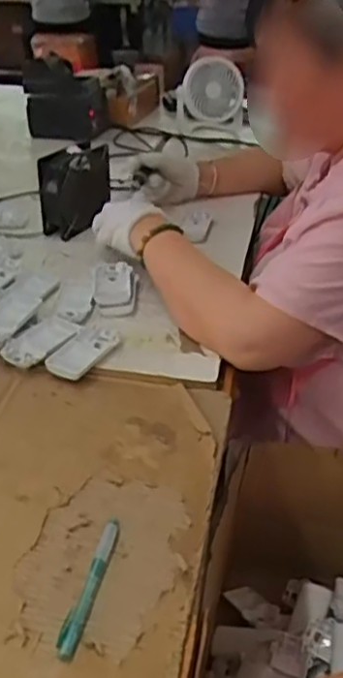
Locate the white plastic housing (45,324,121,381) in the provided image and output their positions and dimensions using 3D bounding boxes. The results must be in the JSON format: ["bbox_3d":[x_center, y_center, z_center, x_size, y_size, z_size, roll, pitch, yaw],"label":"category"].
[{"bbox_3d":[-0.096,0.015,0.782,0.048,0.023,0.098,22,37,22],"label":"white plastic housing"}]

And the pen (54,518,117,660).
[{"bbox_3d":[-0.062,0.189,0.532,0.014,0.008,0.126,11,35,8],"label":"pen"}]

